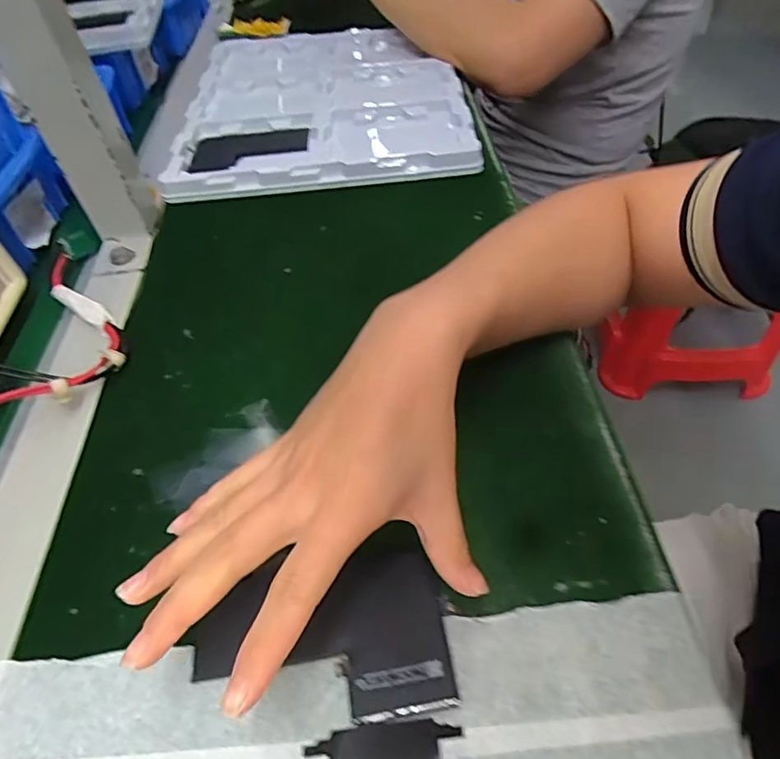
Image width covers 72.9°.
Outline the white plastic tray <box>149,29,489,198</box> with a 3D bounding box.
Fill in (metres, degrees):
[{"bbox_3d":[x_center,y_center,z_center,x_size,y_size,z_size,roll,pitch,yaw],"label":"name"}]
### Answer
[{"bbox_3d":[-0.066,-0.294,0.552,0.270,0.025,0.310,-5,50,1],"label":"white plastic tray"}]

